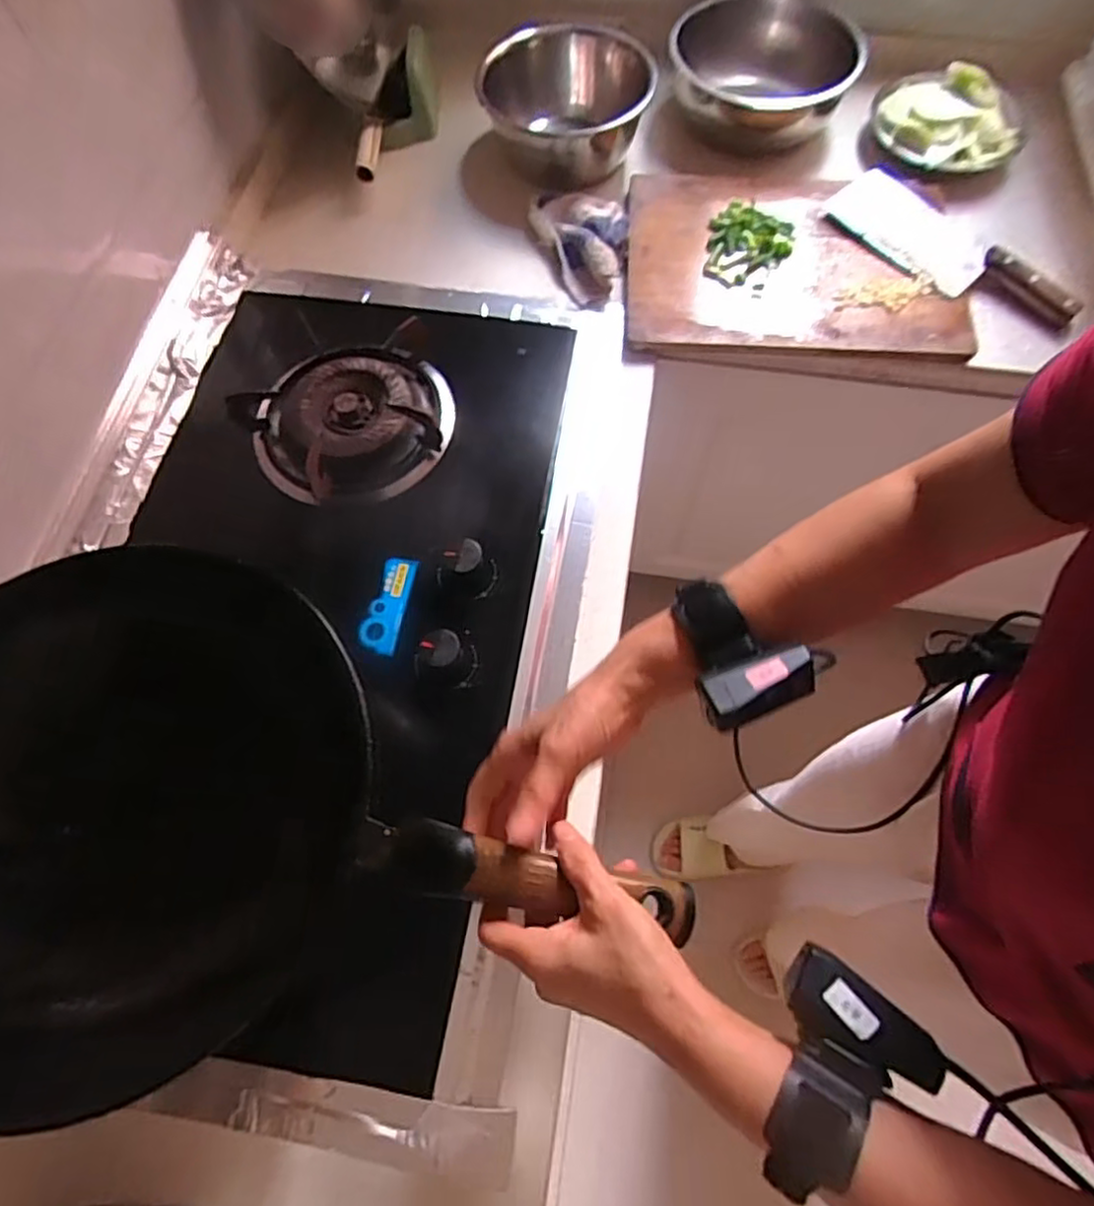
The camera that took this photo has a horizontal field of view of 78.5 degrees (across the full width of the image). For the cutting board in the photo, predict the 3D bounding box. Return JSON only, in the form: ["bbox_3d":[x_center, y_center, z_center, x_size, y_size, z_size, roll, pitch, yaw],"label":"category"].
[{"bbox_3d":[0.274,-0.412,0.788,0.363,0.025,0.306,0,68,1],"label":"cutting board"}]

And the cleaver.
[{"bbox_3d":[0.460,-0.403,0.771,0.111,0.013,0.290,-36,72,-13],"label":"cleaver"}]

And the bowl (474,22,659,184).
[{"bbox_3d":[0.028,-0.634,0.845,0.214,0.078,0.210,0,68,1],"label":"bowl"}]

